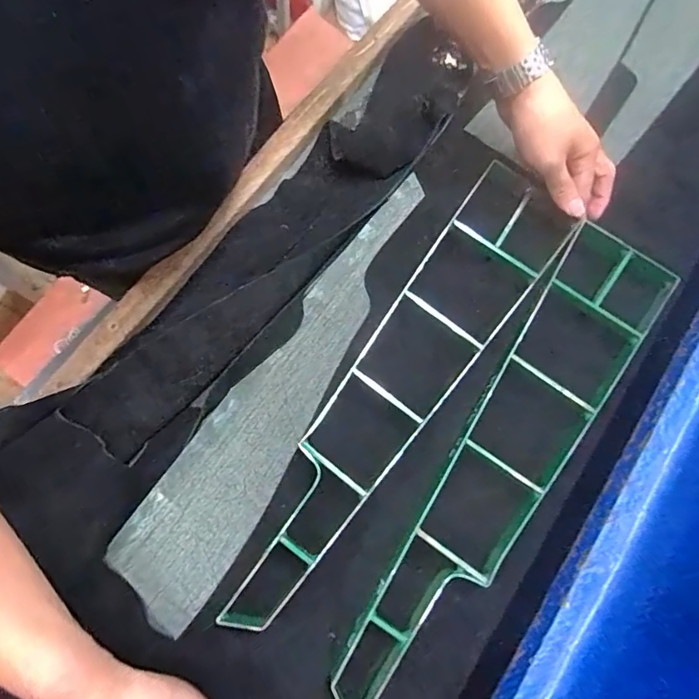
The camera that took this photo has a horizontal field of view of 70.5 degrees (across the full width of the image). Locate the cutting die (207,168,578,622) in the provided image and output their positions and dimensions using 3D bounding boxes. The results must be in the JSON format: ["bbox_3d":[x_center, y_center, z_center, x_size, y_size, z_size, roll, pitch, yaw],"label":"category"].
[{"bbox_3d":[0.052,0.026,0.454,0.103,0.040,0.498,35,77,8],"label":"cutting die"}]

